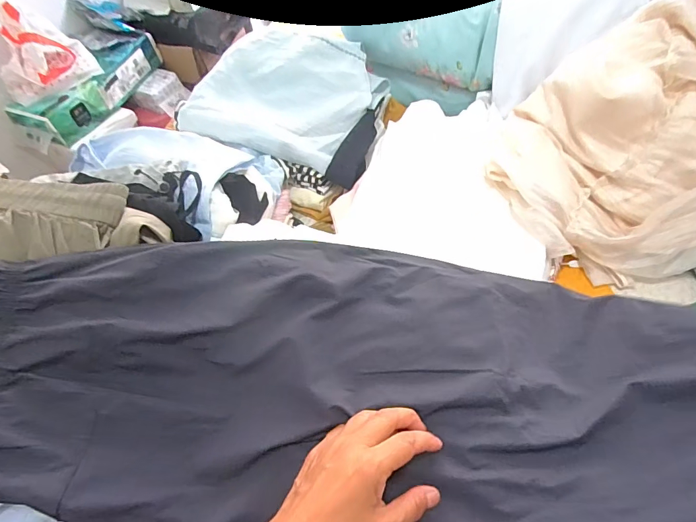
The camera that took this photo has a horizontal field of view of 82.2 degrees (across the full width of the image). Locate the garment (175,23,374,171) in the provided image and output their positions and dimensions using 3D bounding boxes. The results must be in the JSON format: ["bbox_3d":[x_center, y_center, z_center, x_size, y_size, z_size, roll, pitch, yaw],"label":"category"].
[{"bbox_3d":[-0.110,-0.273,0.640,0.275,0.080,0.226,18,59,17],"label":"garment"}]

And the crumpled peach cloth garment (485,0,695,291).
[{"bbox_3d":[0.353,-0.136,0.503,0.257,0.211,0.301,-26,57,-12],"label":"crumpled peach cloth garment"}]

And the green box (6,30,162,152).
[{"bbox_3d":[-0.834,-0.576,1.314,0.131,0.122,0.536,14,58,15],"label":"green box"}]

